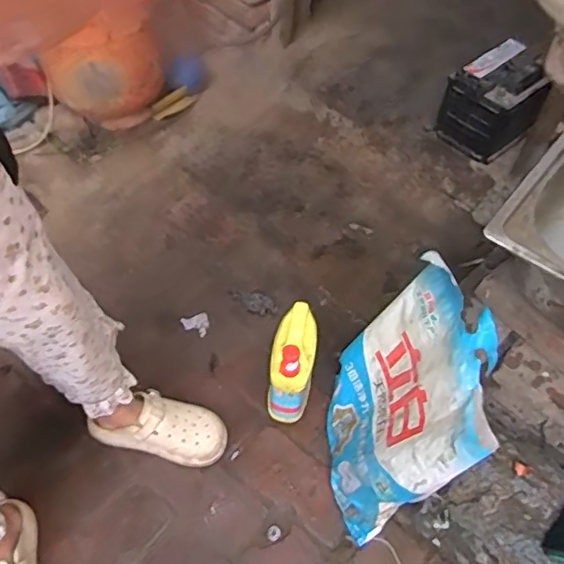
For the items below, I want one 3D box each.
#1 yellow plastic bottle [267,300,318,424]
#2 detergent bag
[{"bbox_3d":[0.019,0.147,1.037,0.072,0.226,0.148,9,55,5],"label":"yellow plastic bottle"},{"bbox_3d":[0.209,0.197,0.943,0.114,0.400,0.326,20,46,-23],"label":"detergent bag"}]

